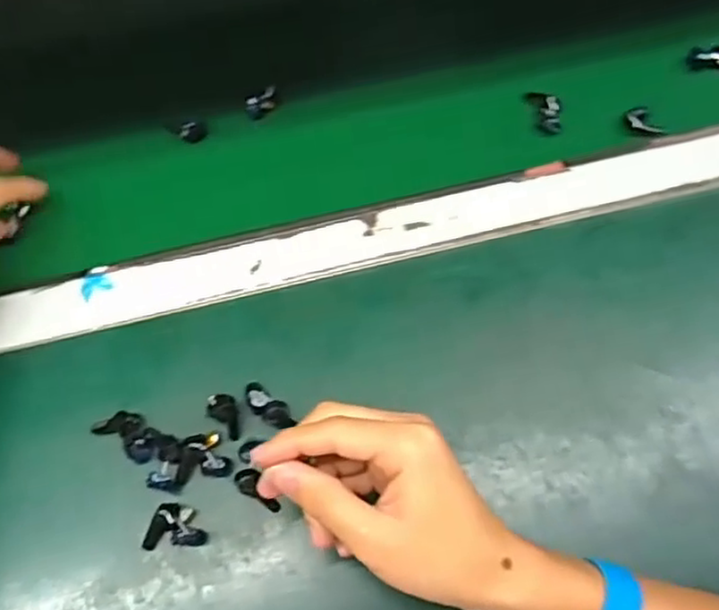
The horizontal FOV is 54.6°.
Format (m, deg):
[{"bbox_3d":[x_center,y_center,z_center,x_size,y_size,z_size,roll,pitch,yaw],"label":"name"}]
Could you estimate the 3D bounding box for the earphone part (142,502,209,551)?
[{"bbox_3d":[-0.108,0.128,0.406,0.035,0.014,0.024,-3,66,-2],"label":"earphone part"}]

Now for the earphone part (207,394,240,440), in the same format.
[{"bbox_3d":[-0.082,0.068,0.428,0.017,0.010,0.031,-27,111,-11],"label":"earphone part"}]

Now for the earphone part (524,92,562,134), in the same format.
[{"bbox_3d":[0.137,-0.143,0.519,0.026,0.012,0.033,6,67,2],"label":"earphone part"}]

